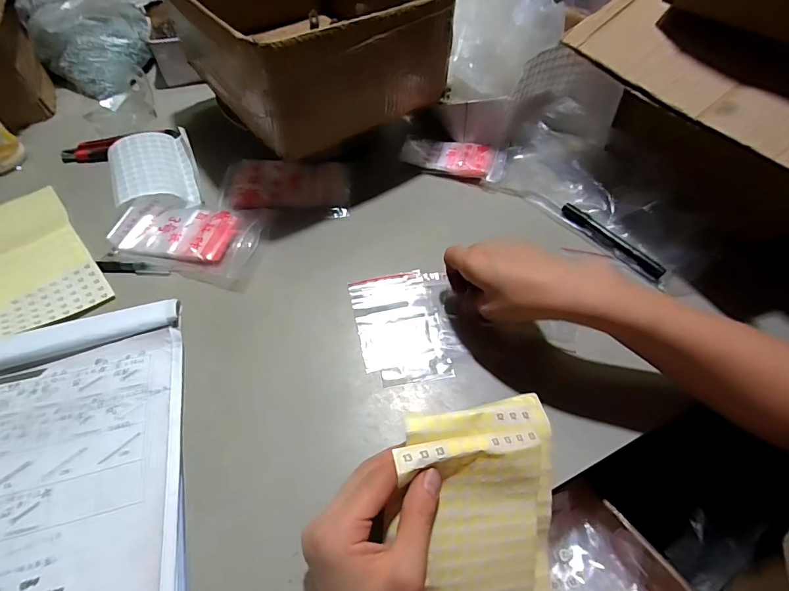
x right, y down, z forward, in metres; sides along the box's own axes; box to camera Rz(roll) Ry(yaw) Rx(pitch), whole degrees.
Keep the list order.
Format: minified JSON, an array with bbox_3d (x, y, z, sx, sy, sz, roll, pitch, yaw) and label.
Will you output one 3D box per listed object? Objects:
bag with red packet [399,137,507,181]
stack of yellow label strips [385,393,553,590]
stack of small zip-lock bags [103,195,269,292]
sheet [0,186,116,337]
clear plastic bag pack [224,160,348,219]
[{"bbox_3d":[0.081,-0.195,0.566,0.152,0.028,0.053,23,57,14],"label":"bag with red packet"},{"bbox_3d":[0.062,0.192,0.302,0.127,0.031,0.207,0,92,-16],"label":"stack of yellow label strips"},{"bbox_3d":[-0.238,-0.071,0.471,0.171,0.027,0.101,13,56,8],"label":"stack of small zip-lock bags"},{"bbox_3d":[-0.426,-0.046,0.453,0.124,0.012,0.232,-35,62,-23],"label":"sheet"},{"bbox_3d":[-0.142,-0.145,0.523,0.161,0.026,0.098,-2,55,-2],"label":"clear plastic bag pack"}]

